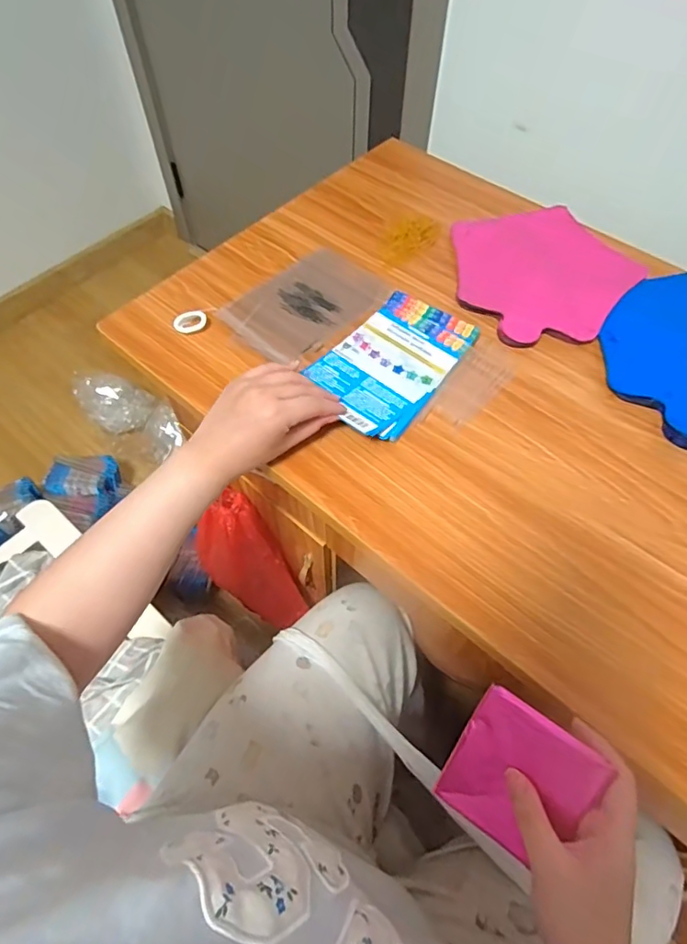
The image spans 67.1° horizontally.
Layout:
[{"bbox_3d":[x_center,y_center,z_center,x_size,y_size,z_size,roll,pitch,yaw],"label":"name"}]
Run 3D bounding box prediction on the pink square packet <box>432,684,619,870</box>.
[{"bbox_3d":[0.125,0.220,0.372,0.090,0.011,0.094,30,95,22],"label":"pink square packet"}]

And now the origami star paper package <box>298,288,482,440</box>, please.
[{"bbox_3d":[0.051,-0.123,0.565,0.122,0.019,0.203,33,64,16],"label":"origami star paper package"}]

